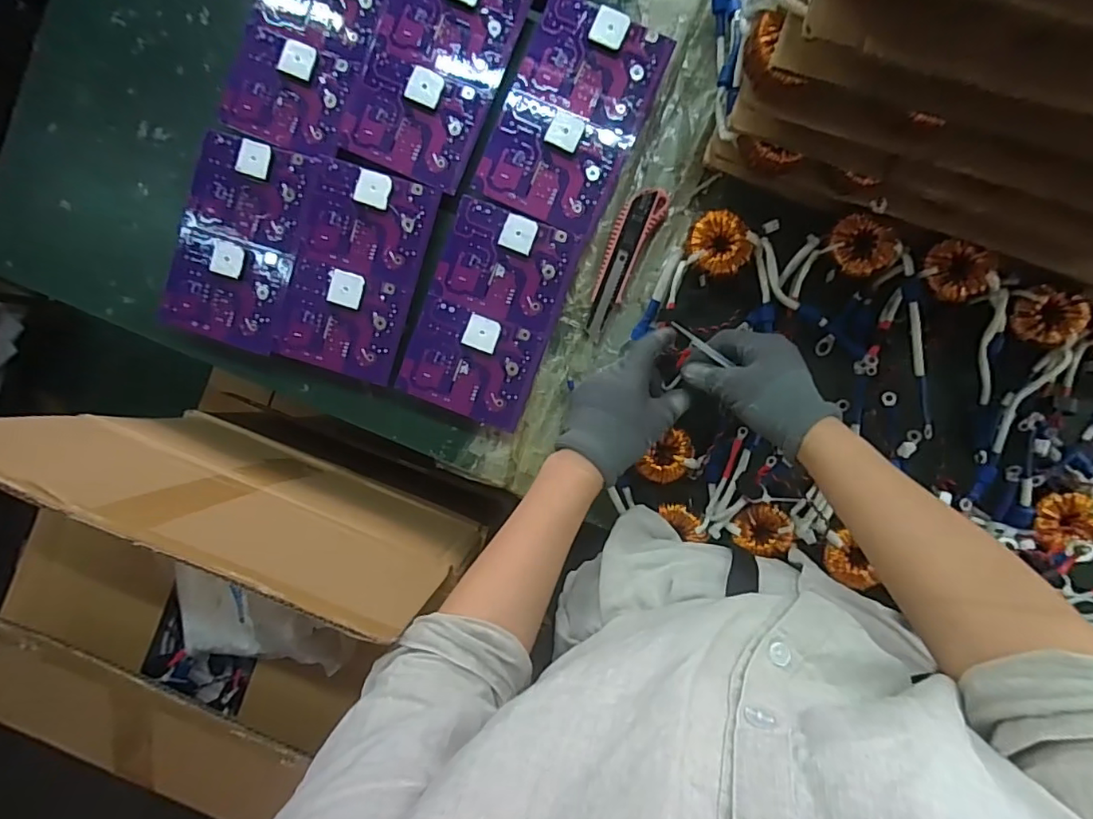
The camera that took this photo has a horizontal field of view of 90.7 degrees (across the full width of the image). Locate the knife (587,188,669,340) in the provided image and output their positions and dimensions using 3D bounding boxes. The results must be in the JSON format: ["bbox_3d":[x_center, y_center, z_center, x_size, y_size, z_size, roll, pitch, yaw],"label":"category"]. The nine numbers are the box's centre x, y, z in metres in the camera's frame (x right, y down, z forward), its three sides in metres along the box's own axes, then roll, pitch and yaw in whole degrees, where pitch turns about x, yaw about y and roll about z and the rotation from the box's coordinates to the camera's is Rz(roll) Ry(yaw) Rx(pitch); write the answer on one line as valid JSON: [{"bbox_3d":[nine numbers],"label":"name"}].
[{"bbox_3d":[0.072,-0.146,0.529,0.037,0.015,0.149,27,95,2],"label":"knife"}]

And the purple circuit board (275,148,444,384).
[{"bbox_3d":[-0.190,-0.134,0.530,0.124,0.012,0.197,16,94,3],"label":"purple circuit board"}]

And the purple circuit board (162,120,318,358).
[{"bbox_3d":[-0.308,-0.167,0.541,0.123,0.019,0.199,14,94,3],"label":"purple circuit board"}]

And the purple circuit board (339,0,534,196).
[{"bbox_3d":[-0.110,-0.324,0.519,0.127,0.018,0.195,23,95,2],"label":"purple circuit board"}]

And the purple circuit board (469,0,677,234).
[{"bbox_3d":[0.023,-0.277,0.510,0.124,0.020,0.193,24,95,2],"label":"purple circuit board"}]

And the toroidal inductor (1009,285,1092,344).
[{"bbox_3d":[0.451,-0.084,0.483,0.054,0.018,0.048,7,94,3],"label":"toroidal inductor"}]

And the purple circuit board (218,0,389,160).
[{"bbox_3d":[-0.235,-0.356,0.524,0.127,0.012,0.195,21,94,2],"label":"purple circuit board"}]

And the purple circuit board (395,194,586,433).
[{"bbox_3d":[-0.057,-0.092,0.519,0.124,0.014,0.197,20,94,3],"label":"purple circuit board"}]

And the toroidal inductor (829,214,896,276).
[{"bbox_3d":[0.288,-0.151,0.496,0.048,0.019,0.055,-24,91,5],"label":"toroidal inductor"}]

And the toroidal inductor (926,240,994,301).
[{"bbox_3d":[0.369,-0.125,0.488,0.047,0.022,0.053,-3,93,4],"label":"toroidal inductor"}]

